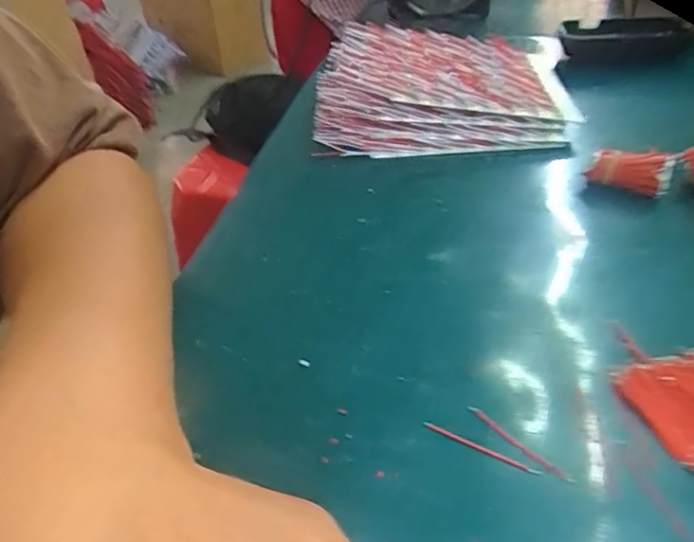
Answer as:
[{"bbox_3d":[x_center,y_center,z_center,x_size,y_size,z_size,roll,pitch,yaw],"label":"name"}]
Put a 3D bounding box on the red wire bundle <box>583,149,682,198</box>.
[{"bbox_3d":[0.178,-0.062,0.345,0.049,0.023,0.022,5,41,14],"label":"red wire bundle"}]

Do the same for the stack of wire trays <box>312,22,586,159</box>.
[{"bbox_3d":[0.077,-0.149,0.446,0.199,0.058,0.149,-2,39,6],"label":"stack of wire trays"}]

